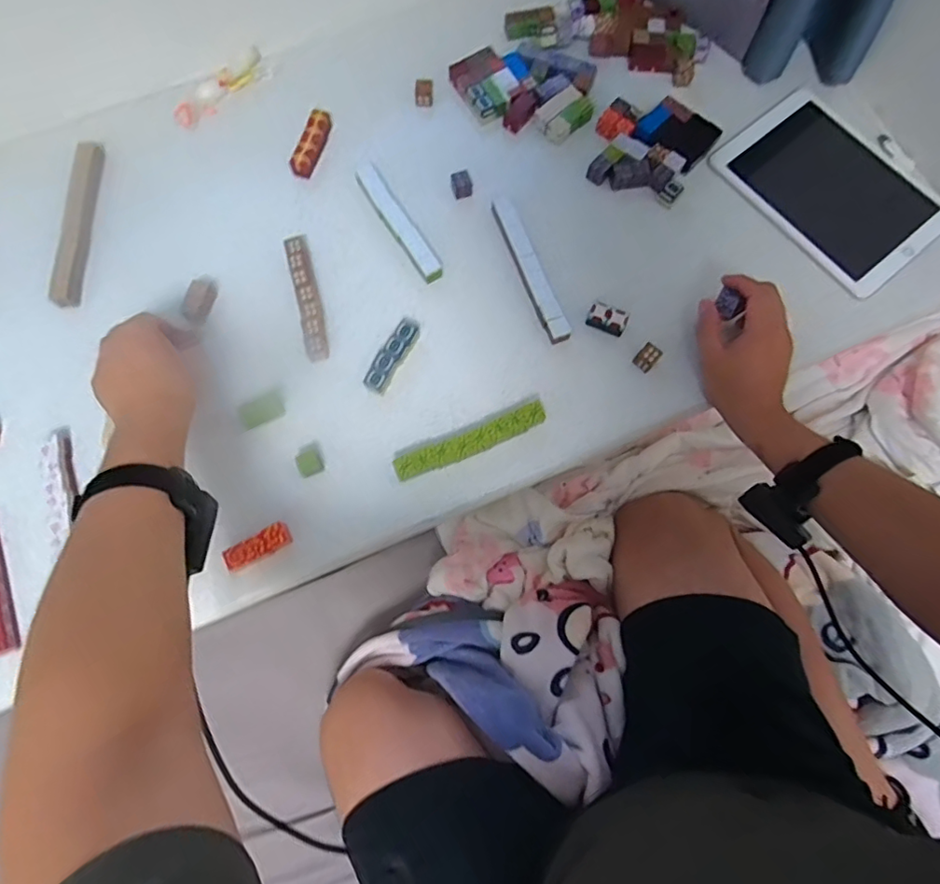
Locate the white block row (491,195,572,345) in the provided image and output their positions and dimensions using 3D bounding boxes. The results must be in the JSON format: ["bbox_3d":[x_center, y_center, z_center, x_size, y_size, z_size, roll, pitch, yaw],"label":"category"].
[{"bbox_3d":[0.065,-0.191,0.600,0.025,0.016,0.182,-21,75,-5],"label":"white block row"}]

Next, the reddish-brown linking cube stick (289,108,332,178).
[{"bbox_3d":[-0.186,-0.354,0.647,0.026,0.020,0.087,16,76,5],"label":"reddish-brown linking cube stick"}]

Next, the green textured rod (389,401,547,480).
[{"bbox_3d":[0.002,0.002,0.556,0.158,0.025,0.025,-23,76,-5],"label":"green textured rod"}]

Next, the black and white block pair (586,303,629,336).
[{"bbox_3d":[0.147,-0.133,0.587,0.042,0.018,0.026,19,76,6],"label":"black and white block pair"}]

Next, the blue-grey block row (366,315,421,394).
[{"bbox_3d":[-0.080,-0.094,0.574,0.021,0.021,0.087,29,77,8],"label":"blue-grey block row"}]

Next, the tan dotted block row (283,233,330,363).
[{"bbox_3d":[-0.177,-0.159,0.599,0.026,0.024,0.144,-15,75,-3],"label":"tan dotted block row"}]

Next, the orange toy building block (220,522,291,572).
[{"bbox_3d":[-0.204,0.101,0.532,0.062,0.023,0.023,-31,77,-7],"label":"orange toy building block"}]

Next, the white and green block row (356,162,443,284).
[{"bbox_3d":[-0.081,-0.249,0.614,0.027,0.015,0.166,-31,77,-7],"label":"white and green block row"}]

